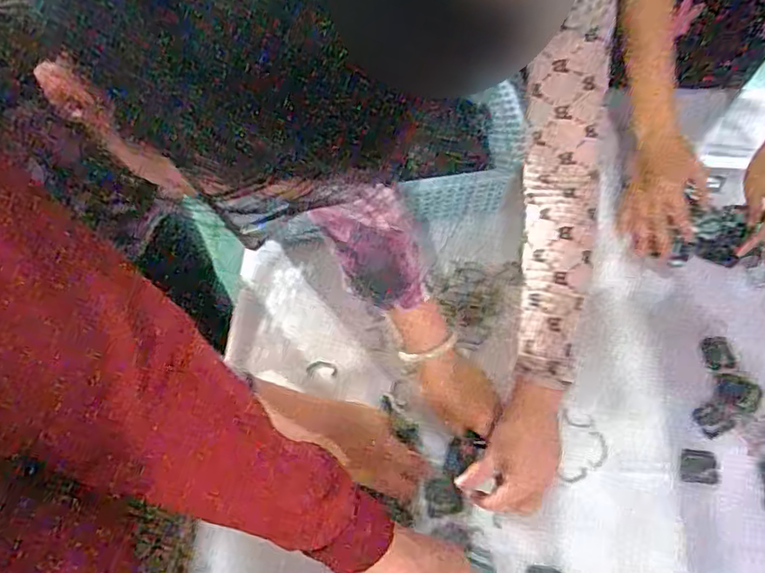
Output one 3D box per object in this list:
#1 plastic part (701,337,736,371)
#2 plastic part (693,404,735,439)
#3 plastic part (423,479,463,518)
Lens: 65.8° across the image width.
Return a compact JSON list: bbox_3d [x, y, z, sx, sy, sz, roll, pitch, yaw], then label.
[{"bbox_3d":[0.391,0.079,0.689,0.031,0.005,0.040,-4,61,1],"label":"plastic part"},{"bbox_3d":[0.368,0.146,0.653,0.041,0.004,0.033,-21,63,-9],"label":"plastic part"},{"bbox_3d":[0.065,0.222,0.620,0.037,0.008,0.036,-7,61,-1],"label":"plastic part"}]

